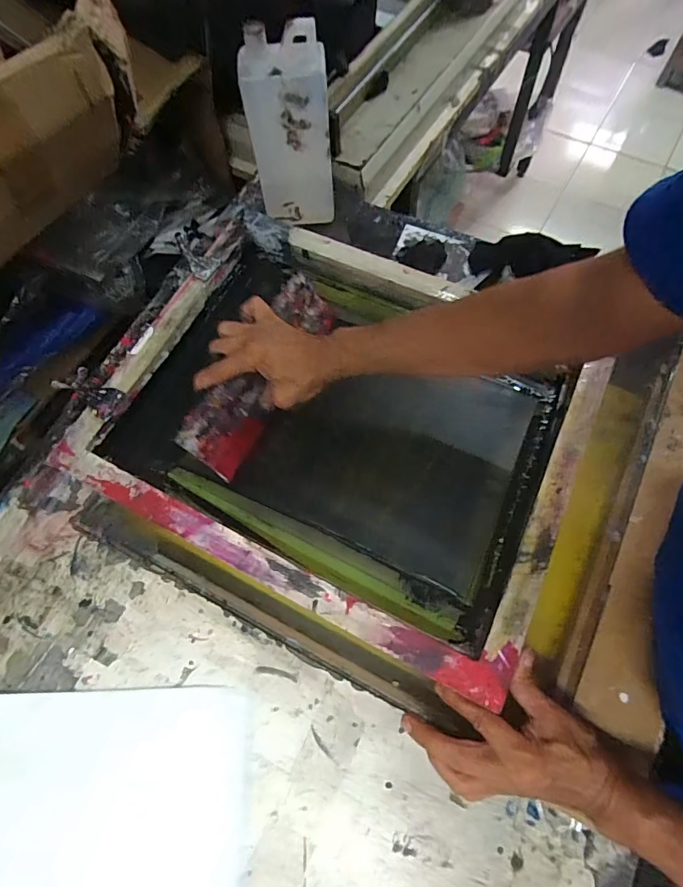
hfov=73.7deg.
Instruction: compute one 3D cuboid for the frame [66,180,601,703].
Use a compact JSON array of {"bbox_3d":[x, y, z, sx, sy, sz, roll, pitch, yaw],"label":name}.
[{"bbox_3d":[-0.013,-0.034,0.518,0.510,0.062,0.406,25,71,11],"label":"frame"}]

